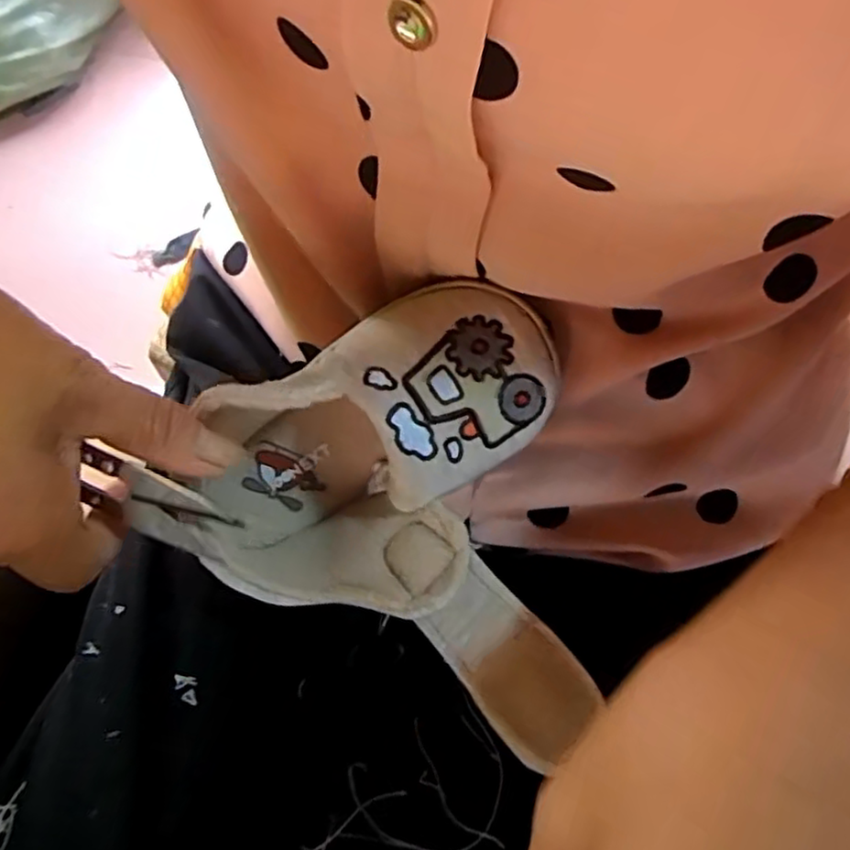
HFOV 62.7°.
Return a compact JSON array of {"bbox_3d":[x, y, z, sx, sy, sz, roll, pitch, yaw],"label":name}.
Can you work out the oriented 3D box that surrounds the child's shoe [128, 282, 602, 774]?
[{"bbox_3d":[0.001,0.018,0.246,0.149,0.076,0.124,28,71,9],"label":"child's shoe"}]

